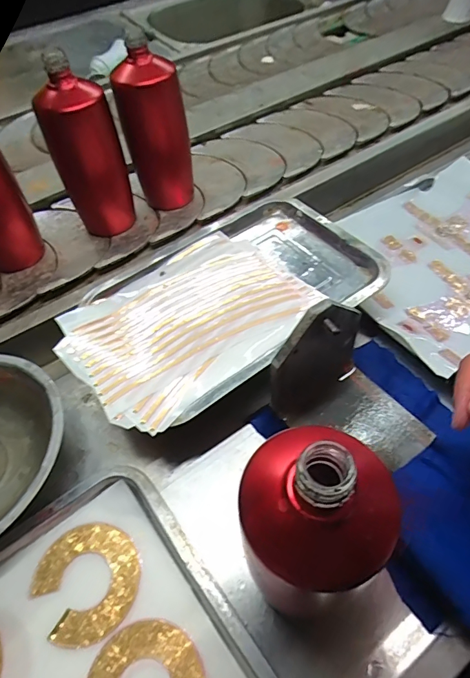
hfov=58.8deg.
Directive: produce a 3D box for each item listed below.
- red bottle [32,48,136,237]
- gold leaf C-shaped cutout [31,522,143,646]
[{"bbox_3d":[-0.182,-0.224,0.519,0.067,0.194,0.058,13,55,14],"label":"red bottle"},{"bbox_3d":[-0.117,0.192,0.337,0.079,0.004,0.082,-1,54,1],"label":"gold leaf C-shaped cutout"}]

